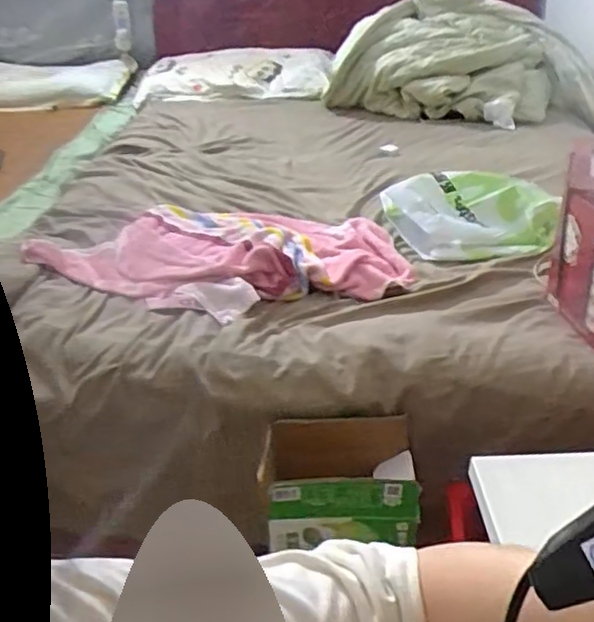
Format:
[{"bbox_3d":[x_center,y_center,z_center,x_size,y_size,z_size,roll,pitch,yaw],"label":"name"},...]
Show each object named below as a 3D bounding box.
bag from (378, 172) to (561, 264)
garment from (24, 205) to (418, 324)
[{"bbox_3d":[0.328,-0.189,1.175,0.278,0.073,0.215,-7,34,-9],"label":"bag"},{"bbox_3d":[-0.096,-0.115,1.107,0.592,0.054,0.383,13,36,20],"label":"garment"}]

